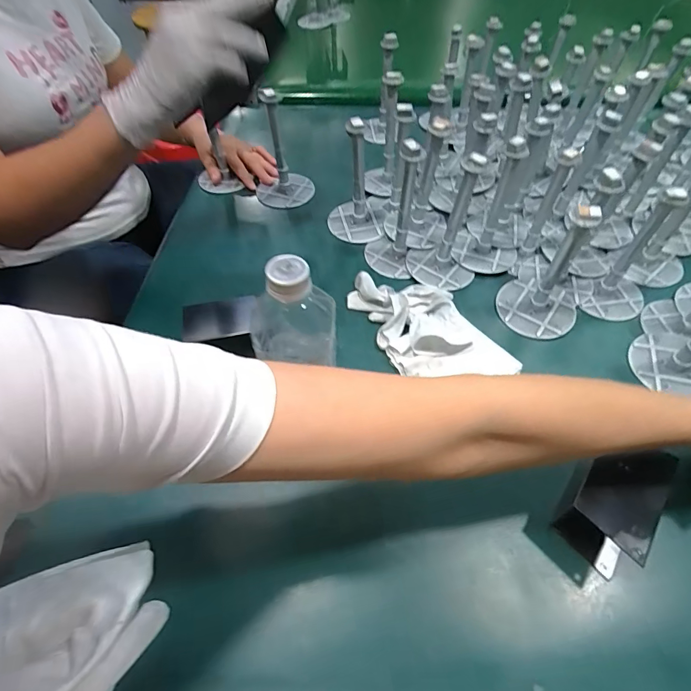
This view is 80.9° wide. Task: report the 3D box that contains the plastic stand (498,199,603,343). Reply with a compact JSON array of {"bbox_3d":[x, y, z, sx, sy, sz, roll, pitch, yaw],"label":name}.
[{"bbox_3d":[0.242,-0.094,0.456,0.093,0.147,0.102,29,59,20],"label":"plastic stand"}]

